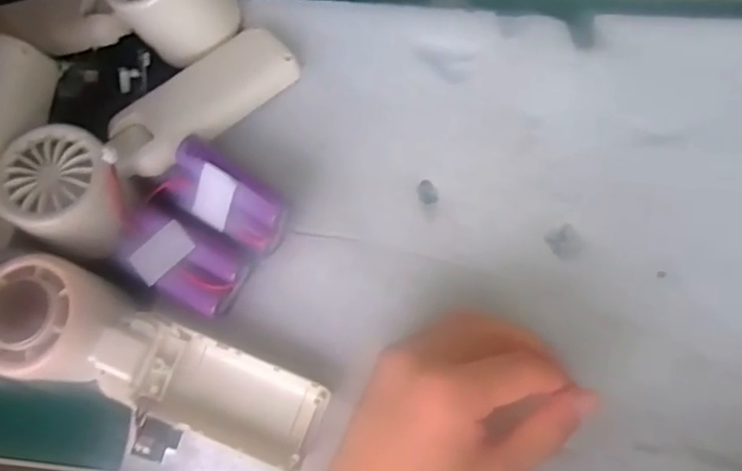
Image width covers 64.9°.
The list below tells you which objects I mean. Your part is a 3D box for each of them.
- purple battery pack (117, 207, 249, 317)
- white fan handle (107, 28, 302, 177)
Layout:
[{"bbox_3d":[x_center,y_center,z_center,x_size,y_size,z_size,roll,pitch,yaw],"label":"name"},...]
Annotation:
[{"bbox_3d":[-0.096,0.015,0.296,0.061,0.017,0.032,28,79,11],"label":"purple battery pack"},{"bbox_3d":[-0.091,-0.074,0.316,0.108,0.018,0.035,-40,76,-6],"label":"white fan handle"}]

